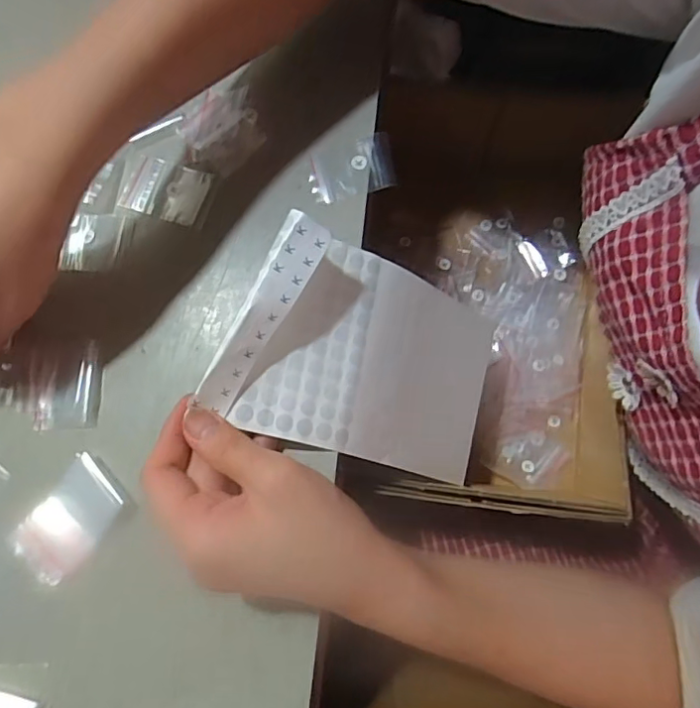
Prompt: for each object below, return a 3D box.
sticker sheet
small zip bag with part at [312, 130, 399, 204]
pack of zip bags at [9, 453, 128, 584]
[{"bbox_3d":[0.020,0.003,0.344,0.195,0.027,0.122,21,74,-33],"label":"sticker sheet"},{"bbox_3d":[0.004,-0.120,0.359,0.052,0.005,0.037,-17,77,-1],"label":"small zip bag with part"},{"bbox_3d":[-0.160,0.095,0.316,0.042,0.011,0.067,39,82,11],"label":"pack of zip bags"}]

